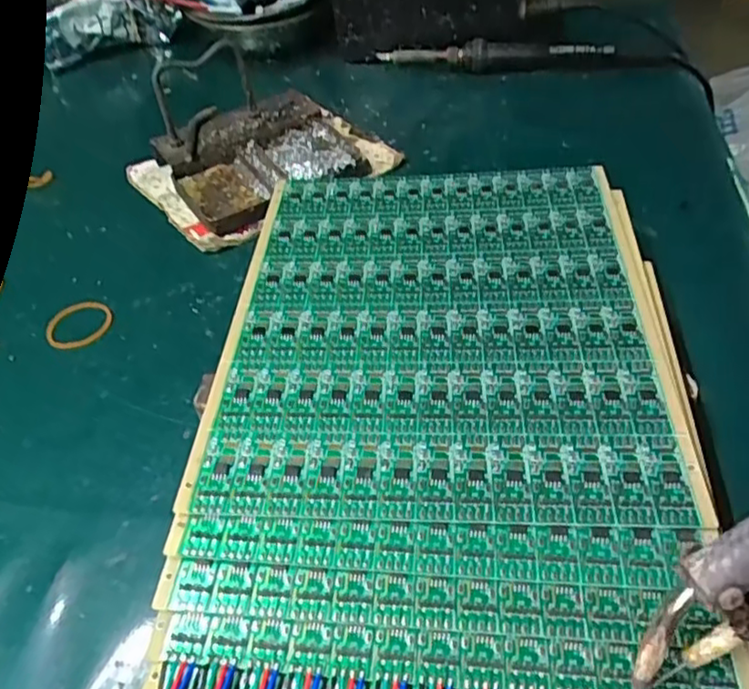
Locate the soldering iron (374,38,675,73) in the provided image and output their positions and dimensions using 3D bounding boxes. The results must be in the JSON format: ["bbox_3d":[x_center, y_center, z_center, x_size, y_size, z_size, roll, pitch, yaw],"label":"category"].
[{"bbox_3d":[0.114,-0.223,0.493,0.223,0.018,0.019,6,47,9],"label":"soldering iron"}]

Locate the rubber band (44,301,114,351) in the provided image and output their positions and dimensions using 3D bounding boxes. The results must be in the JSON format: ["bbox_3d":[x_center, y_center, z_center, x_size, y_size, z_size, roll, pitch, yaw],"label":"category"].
[{"bbox_3d":[-0.156,-0.011,0.339,0.033,0.004,0.034,-3,47,1],"label":"rubber band"}]

